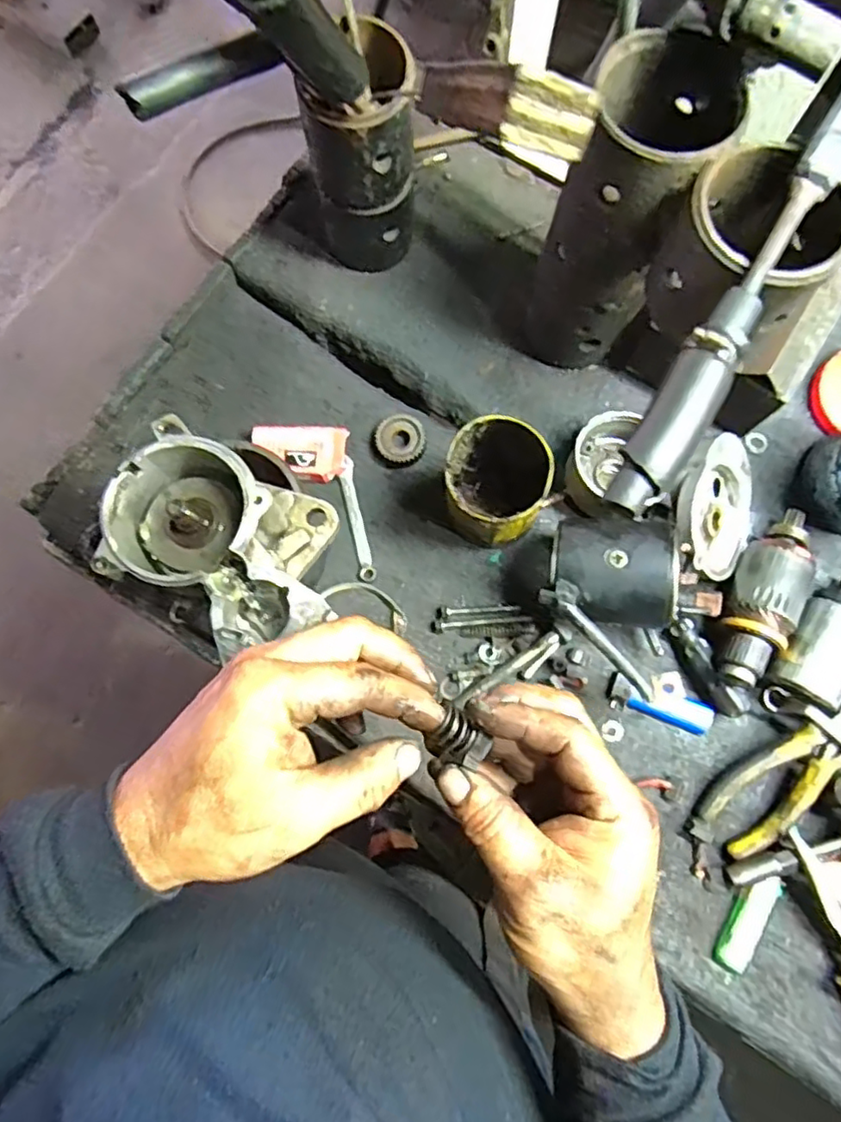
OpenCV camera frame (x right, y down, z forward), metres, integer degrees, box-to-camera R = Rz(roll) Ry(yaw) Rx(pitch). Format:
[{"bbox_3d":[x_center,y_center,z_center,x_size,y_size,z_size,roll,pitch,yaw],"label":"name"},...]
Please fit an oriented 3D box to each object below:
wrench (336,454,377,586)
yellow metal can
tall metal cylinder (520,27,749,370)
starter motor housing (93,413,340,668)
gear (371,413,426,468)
[{"bbox_3d":[-0.055,-0.036,0.560,0.013,0.008,0.109,-12,78,-3],"label":"wrench"},{"bbox_3d":[0.054,-0.051,0.504,0.077,0.117,0.072,0,77,0],"label":"yellow metal can"},{"bbox_3d":[0.137,-0.238,0.466,0.087,0.211,0.092,22,78,4],"label":"tall metal cylinder"},{"bbox_3d":[-0.119,-0.008,0.404,0.139,0.064,0.107,21,78,4],"label":"starter motor housing"},{"bbox_3d":[-0.019,-0.105,0.566,0.045,0.022,0.040,-2,77,-1],"label":"gear"}]

